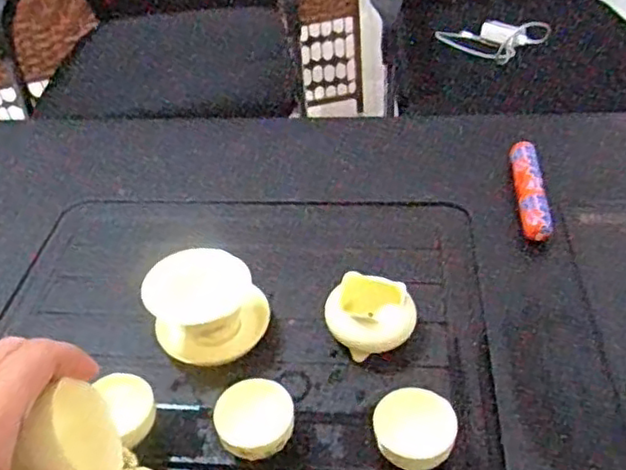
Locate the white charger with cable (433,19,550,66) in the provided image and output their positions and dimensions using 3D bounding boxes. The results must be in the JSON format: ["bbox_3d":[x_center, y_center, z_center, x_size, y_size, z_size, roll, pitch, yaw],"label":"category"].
[{"bbox_3d":[0.330,-0.357,1.189,0.178,0.063,0.058,22,47,28],"label":"white charger with cable"}]

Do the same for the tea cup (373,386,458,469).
[{"bbox_3d":[0.077,0.153,0.493,0.057,0.052,0.056,-3,40,3],"label":"tea cup"}]

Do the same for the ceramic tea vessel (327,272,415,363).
[{"bbox_3d":[0.049,0.075,0.579,0.081,0.052,0.058,9,42,17],"label":"ceramic tea vessel"}]

